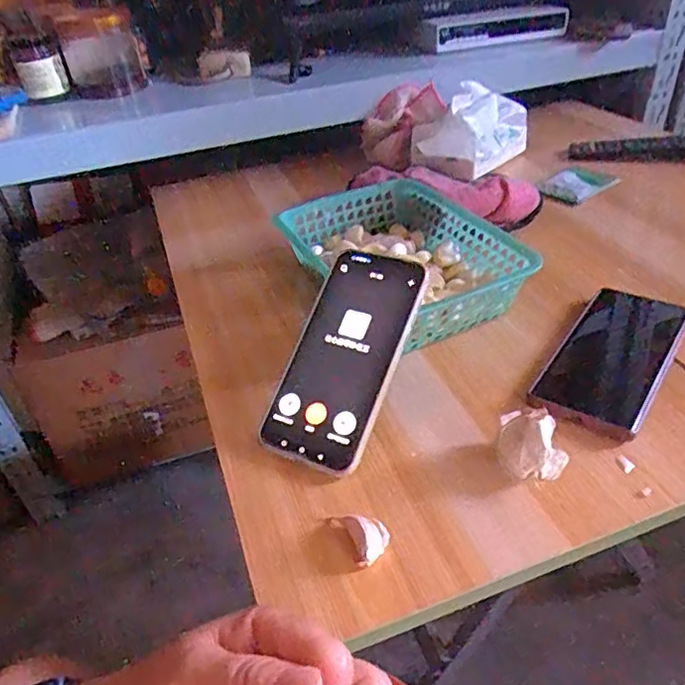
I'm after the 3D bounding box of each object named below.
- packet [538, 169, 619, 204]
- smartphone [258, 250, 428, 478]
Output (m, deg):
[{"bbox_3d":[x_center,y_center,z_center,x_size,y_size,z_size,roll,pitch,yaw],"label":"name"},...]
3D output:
[{"bbox_3d":[0.278,-0.187,0.702,0.084,0.007,0.063,-30,44,-29],"label":"packet"},{"bbox_3d":[0.002,0.008,0.417,0.076,0.007,0.162,16,73,26],"label":"smartphone"}]

